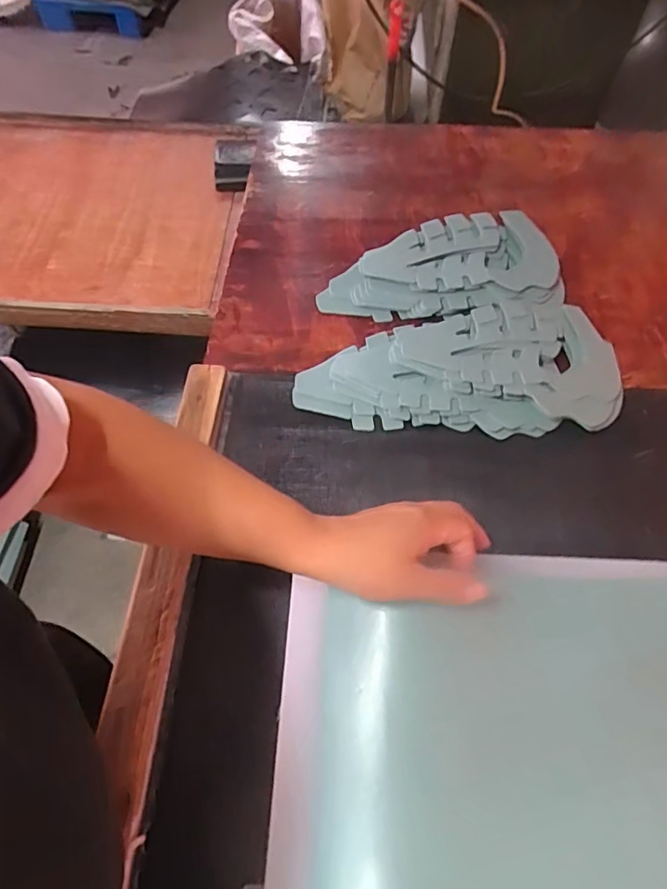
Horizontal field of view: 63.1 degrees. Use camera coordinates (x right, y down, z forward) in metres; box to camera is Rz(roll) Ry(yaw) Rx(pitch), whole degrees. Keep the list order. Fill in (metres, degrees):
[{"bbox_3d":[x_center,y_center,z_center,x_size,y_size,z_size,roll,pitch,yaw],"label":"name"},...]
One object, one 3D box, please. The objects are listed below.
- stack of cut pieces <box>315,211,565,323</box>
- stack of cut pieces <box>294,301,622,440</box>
[{"bbox_3d":[0.106,-0.185,0.564,0.235,0.021,0.133,-4,60,-1],"label":"stack of cut pieces"},{"bbox_3d":[0.110,-0.071,0.494,0.280,0.027,0.139,-2,60,0],"label":"stack of cut pieces"}]

